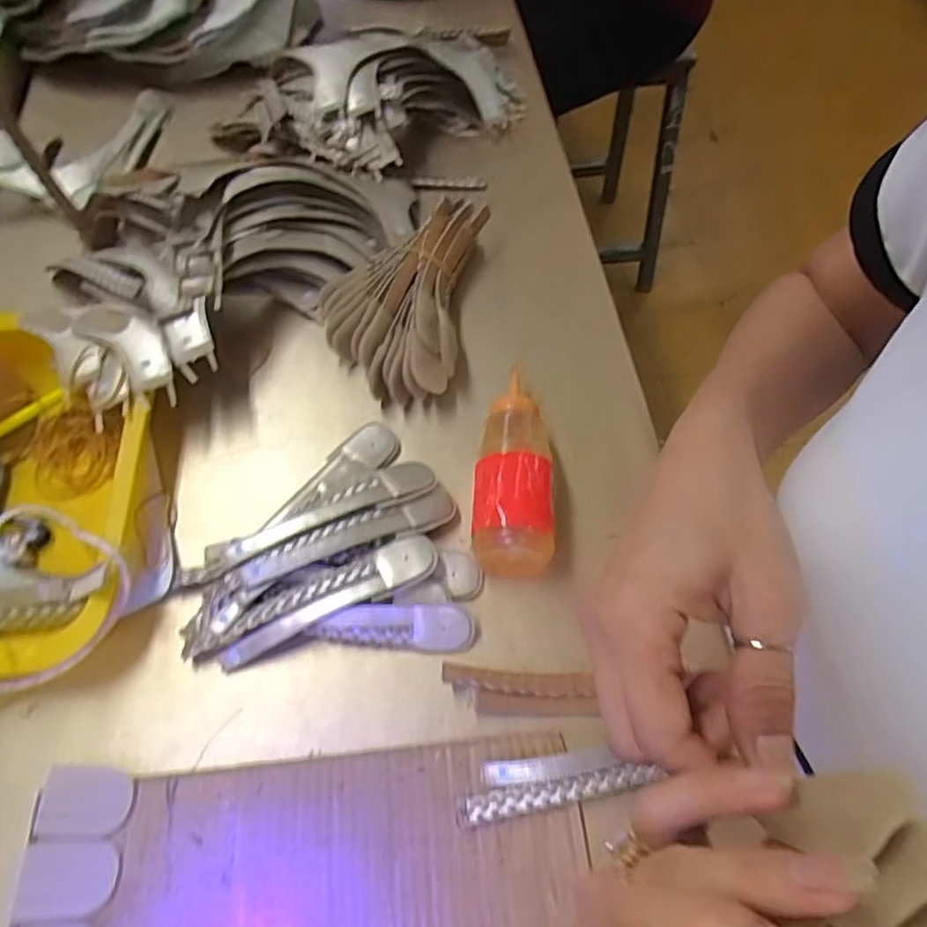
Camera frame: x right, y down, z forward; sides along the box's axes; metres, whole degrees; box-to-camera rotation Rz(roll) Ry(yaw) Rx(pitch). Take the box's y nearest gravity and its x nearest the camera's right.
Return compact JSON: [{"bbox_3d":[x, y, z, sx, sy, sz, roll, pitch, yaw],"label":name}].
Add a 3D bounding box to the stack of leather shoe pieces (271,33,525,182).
[{"bbox_3d":[-0.063,-0.342,0.591,0.246,0.078,0.173,-26,64,-14],"label":"stack of leather shoe pieces"}]

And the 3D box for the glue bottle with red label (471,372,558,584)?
[{"bbox_3d":[0.032,0.006,0.415,0.050,0.049,0.129,3,61,1],"label":"glue bottle with red label"}]

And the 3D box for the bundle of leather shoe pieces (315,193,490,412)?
[{"bbox_3d":[-0.050,-0.133,0.494,0.110,0.043,0.181,10,61,5],"label":"bundle of leather shoe pieces"}]

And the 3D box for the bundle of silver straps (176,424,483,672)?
[{"bbox_3d":[-0.084,0.044,0.404,0.172,0.032,0.147,-4,61,-3],"label":"bundle of silver straps"}]

